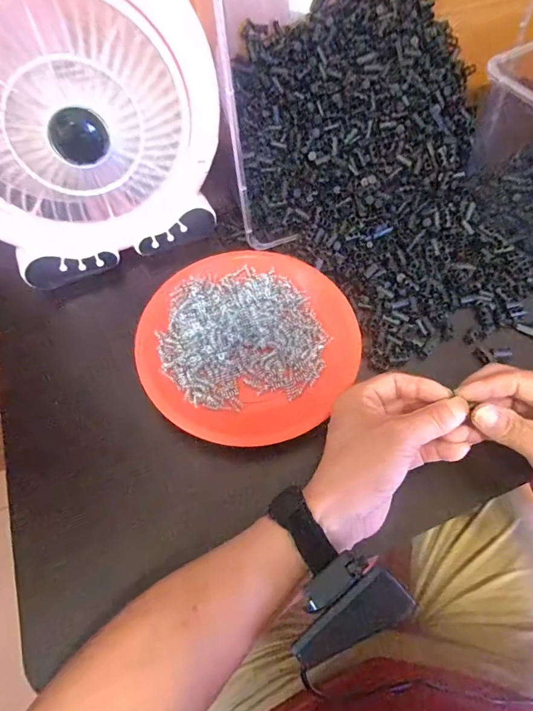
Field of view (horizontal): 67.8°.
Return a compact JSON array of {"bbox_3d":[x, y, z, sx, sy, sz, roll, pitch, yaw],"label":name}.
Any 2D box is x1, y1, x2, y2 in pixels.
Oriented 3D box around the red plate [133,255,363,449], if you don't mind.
[{"bbox_3d":[-0.017,-0.014,0.366,0.189,0.024,0.184,1,62,-1],"label":"red plate"}]

